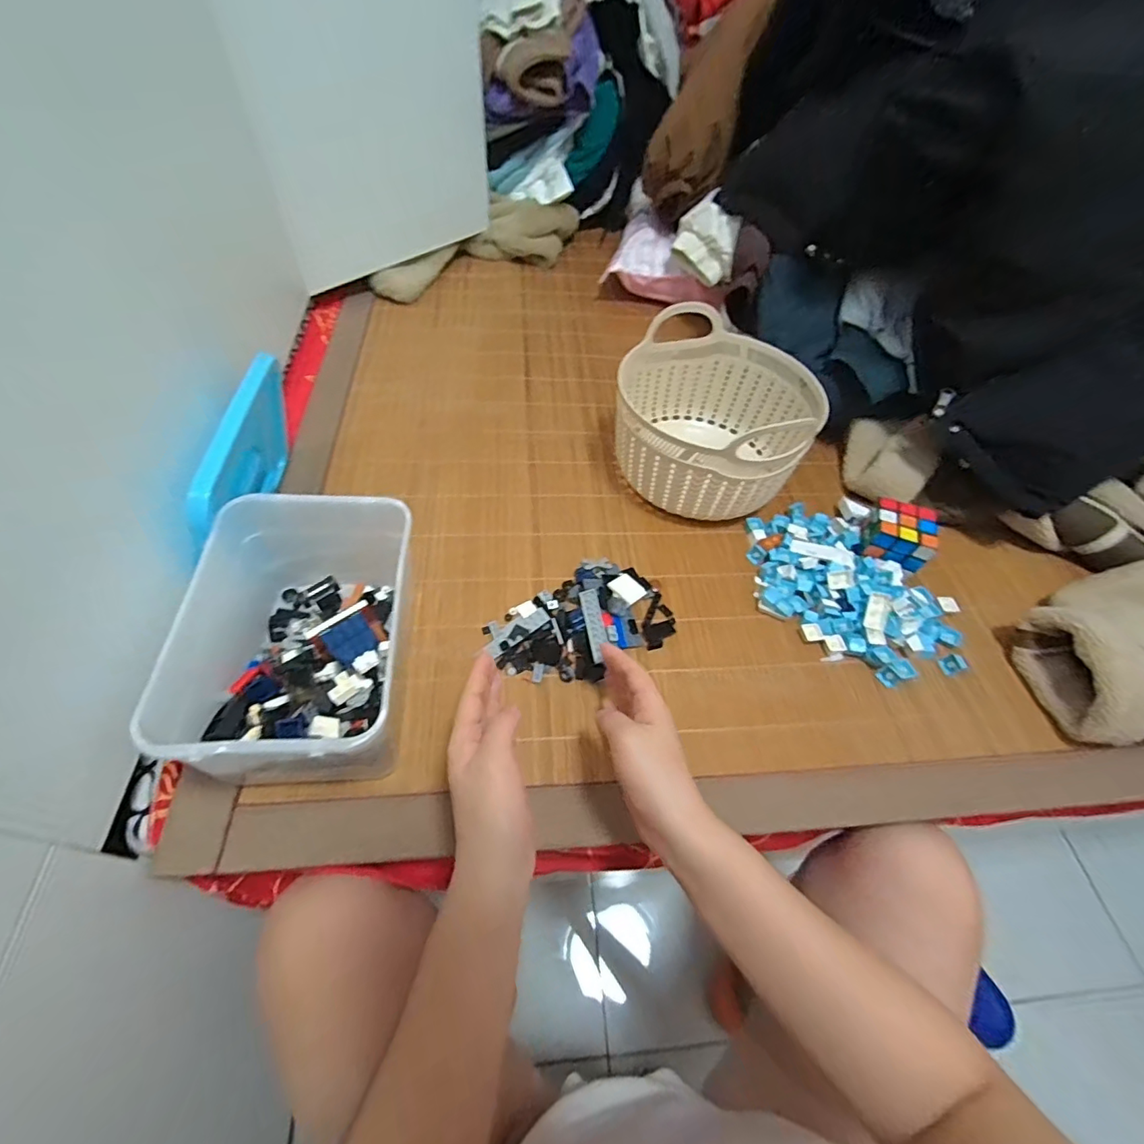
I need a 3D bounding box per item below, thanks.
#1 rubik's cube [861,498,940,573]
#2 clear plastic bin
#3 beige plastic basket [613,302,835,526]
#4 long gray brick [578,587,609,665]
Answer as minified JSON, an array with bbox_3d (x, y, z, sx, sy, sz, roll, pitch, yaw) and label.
[{"bbox_3d":[0.353,-0.037,0.570,0.062,0.059,0.065,21,55,10],"label":"rubik's cube"},{"bbox_3d":[-0.207,0.057,0.423,0.146,0.121,0.211,-1,55,-6],"label":"clear plastic bin"},{"bbox_3d":[0.161,-0.170,0.612,0.216,0.126,0.225,18,55,8],"label":"beige plastic basket"},{"bbox_3d":[0.022,0.051,0.510,0.020,0.004,0.079,-4,58,-8],"label":"long gray brick"}]

